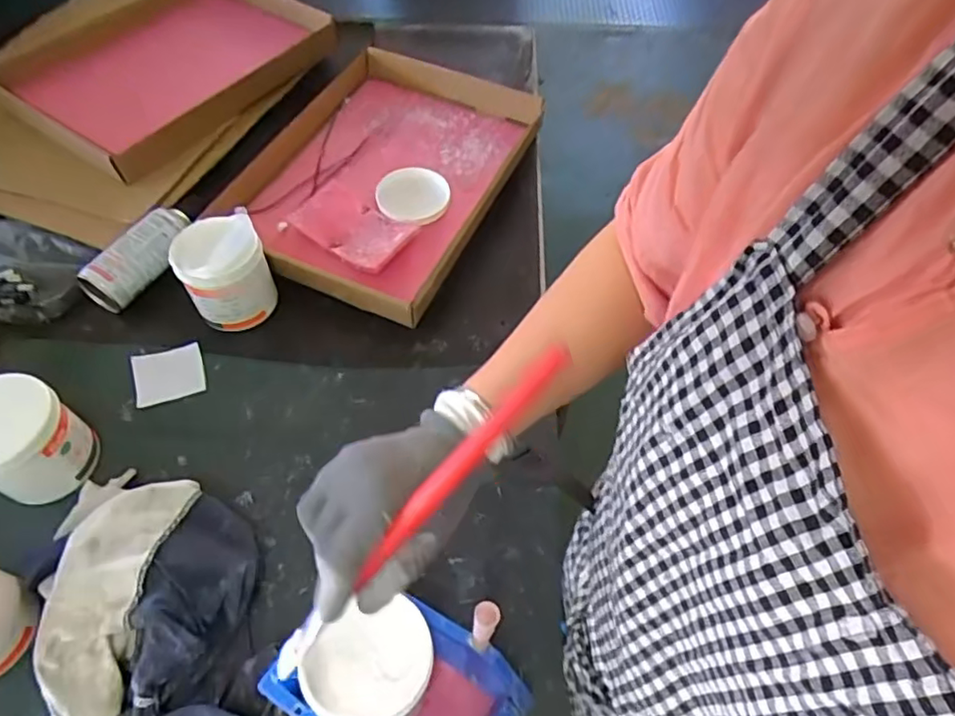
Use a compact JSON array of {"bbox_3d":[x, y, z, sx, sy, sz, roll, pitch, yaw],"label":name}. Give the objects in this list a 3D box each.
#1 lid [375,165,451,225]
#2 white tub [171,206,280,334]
[{"bbox_3d":[-0.080,-0.224,0.811,0.088,0.023,0.101,30,61,17],"label":"lid"},{"bbox_3d":[-0.289,-0.096,0.707,0.091,0.105,0.089,1,57,-1],"label":"white tub"}]

